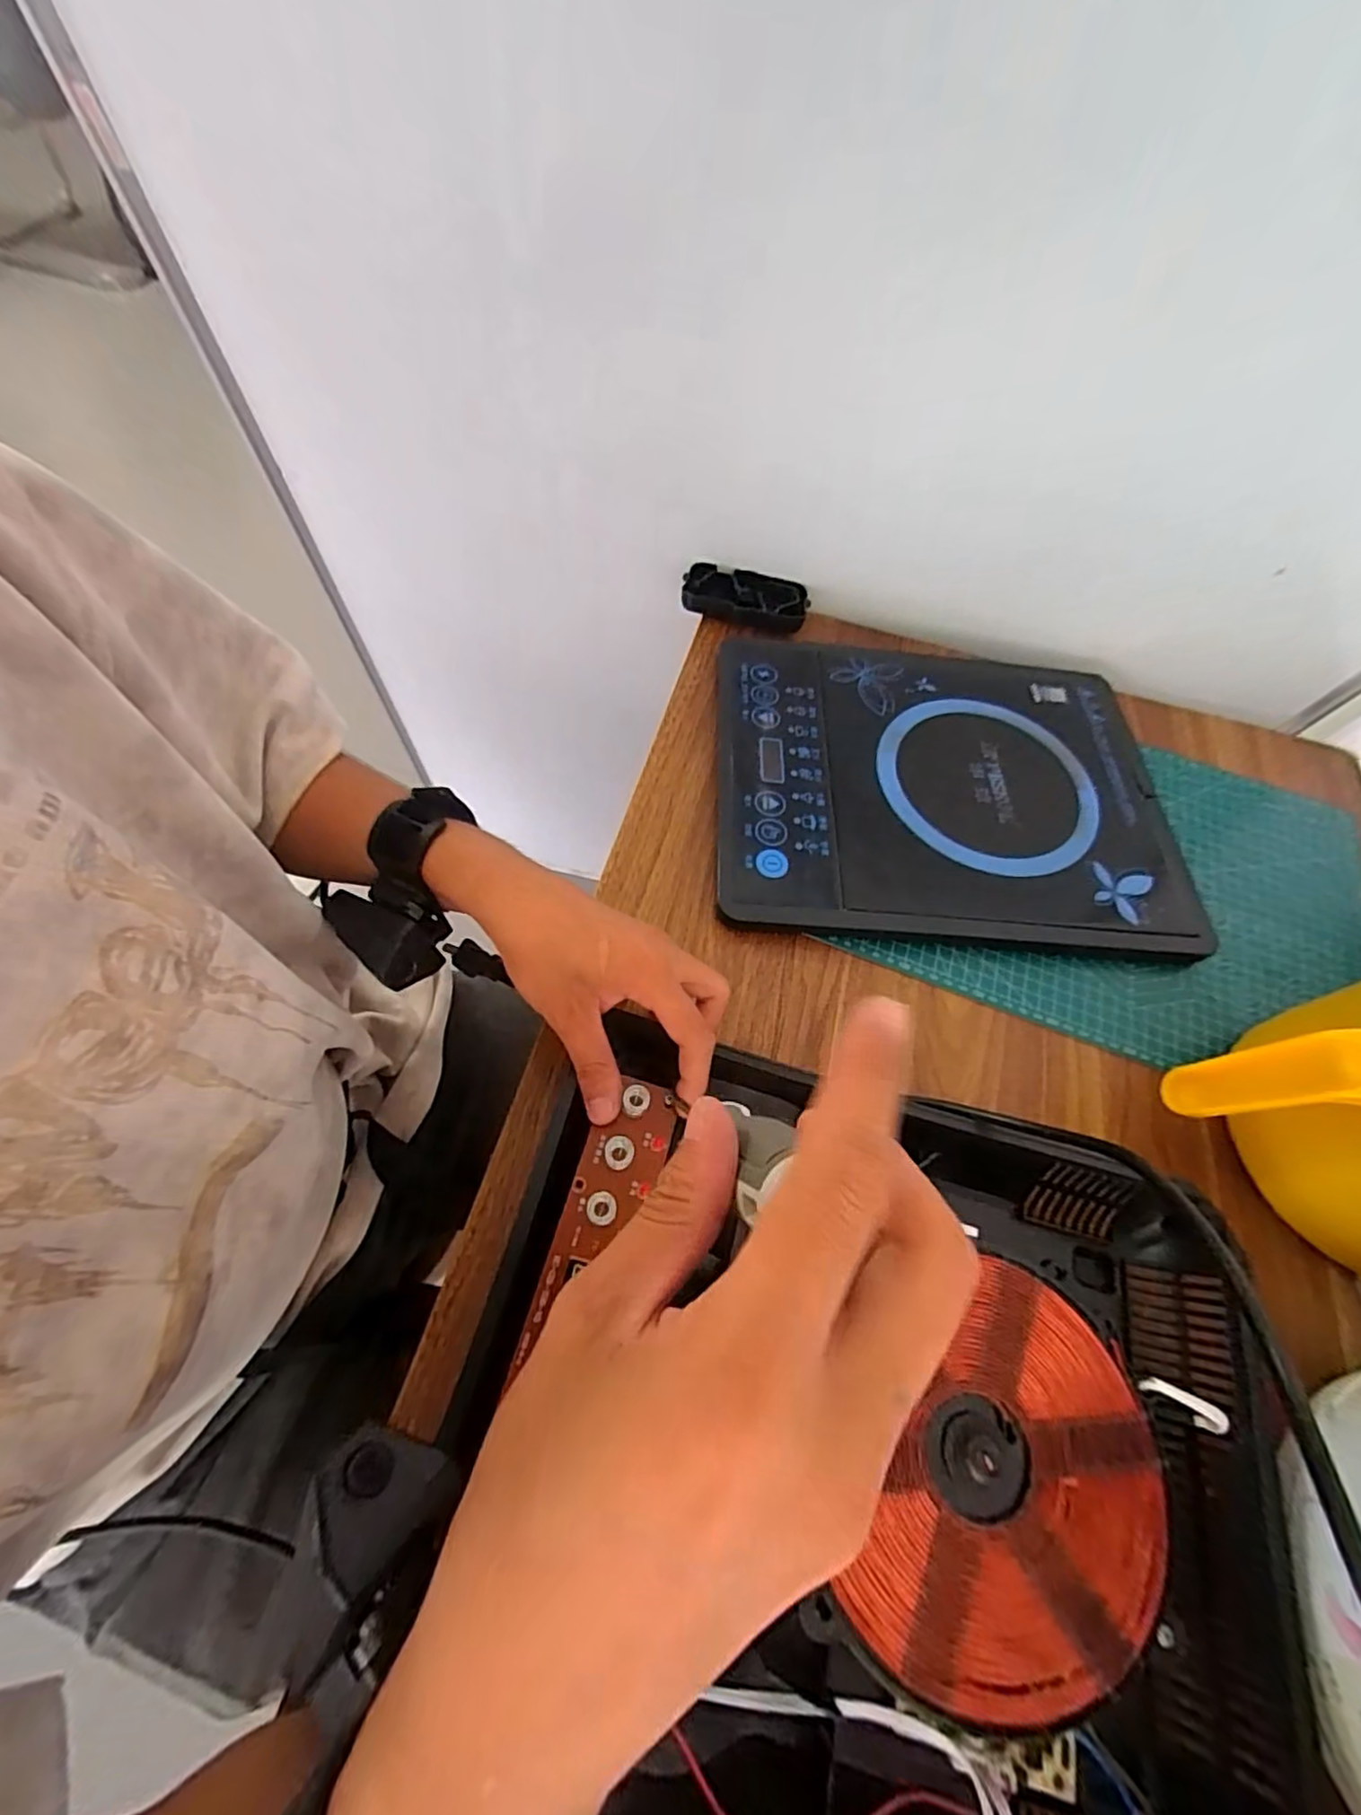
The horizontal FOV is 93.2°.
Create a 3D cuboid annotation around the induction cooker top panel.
[{"bbox_3d":[0.197,-0.097,0.494,0.336,0.025,0.274,5,61,-5],"label":"induction cooker top panel"}]

